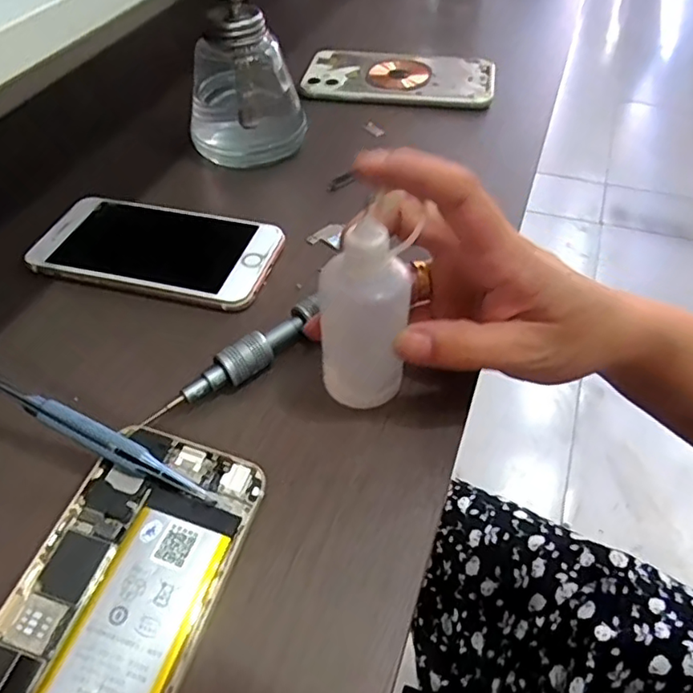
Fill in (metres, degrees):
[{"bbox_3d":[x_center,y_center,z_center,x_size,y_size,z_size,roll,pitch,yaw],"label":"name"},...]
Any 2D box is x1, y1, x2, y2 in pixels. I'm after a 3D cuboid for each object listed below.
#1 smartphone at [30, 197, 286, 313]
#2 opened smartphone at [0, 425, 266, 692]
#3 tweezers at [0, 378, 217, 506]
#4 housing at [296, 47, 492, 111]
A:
[{"bbox_3d":[-0.107,-0.056,0.328,0.133,0.009,0.068,12,51,12],"label":"smartphone"},{"bbox_3d":[-0.082,0.090,0.197,0.066,0.009,0.135,12,51,12],"label":"opened smartphone"},{"bbox_3d":[-0.109,0.030,0.228,0.126,0.004,0.010,28,55,3],"label":"tweezers"},{"bbox_3d":[0.042,-0.215,0.460,0.146,0.015,0.077,8,51,9],"label":"housing"}]

